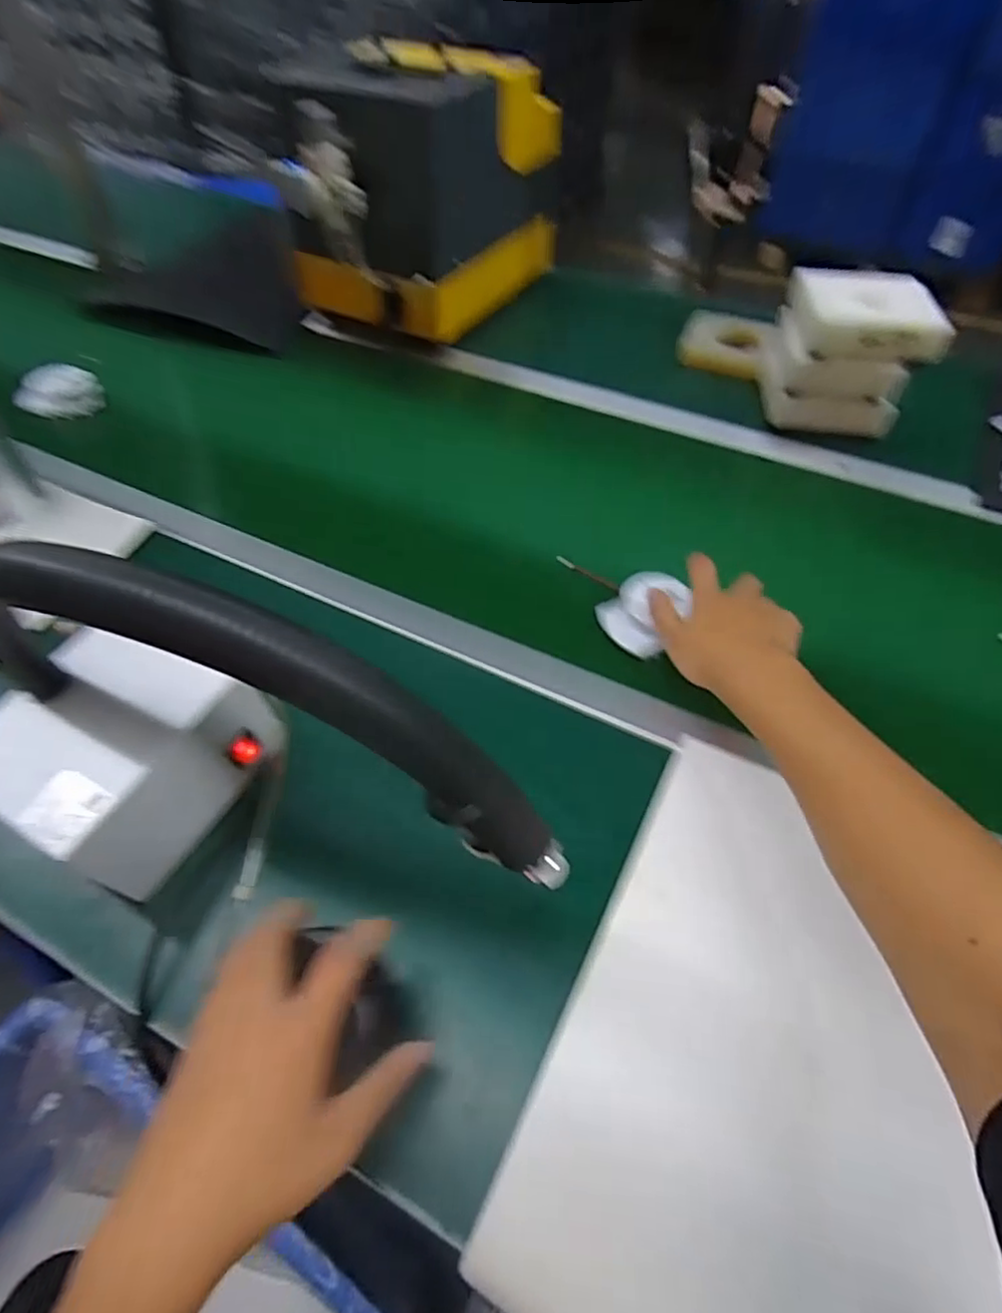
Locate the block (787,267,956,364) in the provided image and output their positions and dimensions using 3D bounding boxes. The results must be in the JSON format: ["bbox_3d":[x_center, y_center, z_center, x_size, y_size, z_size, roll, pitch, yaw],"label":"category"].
[{"bbox_3d":[0.416,-0.389,0.744,0.142,0.050,0.131,2,53,2],"label":"block"}]

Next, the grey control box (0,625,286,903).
[{"bbox_3d":[-0.270,0.069,0.472,0.130,0.107,0.155,24,57,18],"label":"grey control box"}]

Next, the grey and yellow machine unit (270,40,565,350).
[{"bbox_3d":[-0.115,-0.648,0.898,0.271,0.262,0.360,19,55,15],"label":"grey and yellow machine unit"}]

